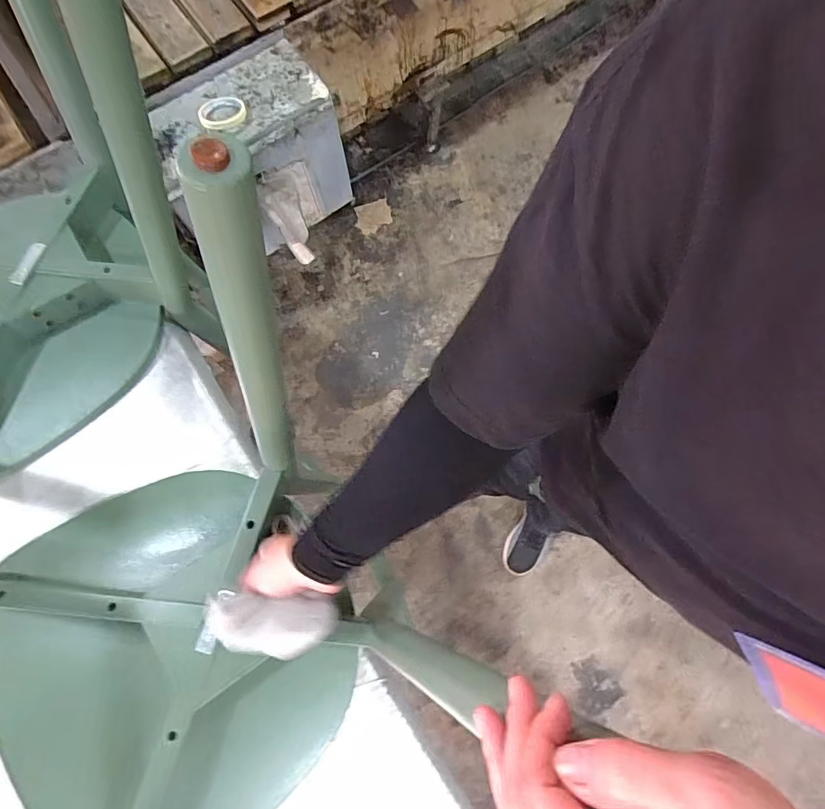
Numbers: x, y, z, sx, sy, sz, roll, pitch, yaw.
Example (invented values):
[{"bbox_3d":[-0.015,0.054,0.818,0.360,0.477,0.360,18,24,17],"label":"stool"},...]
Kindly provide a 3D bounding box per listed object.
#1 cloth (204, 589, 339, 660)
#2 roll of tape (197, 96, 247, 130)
[{"bbox_3d":[-0.138,0.215,0.465,0.123,0.028,0.058,2,75,-5],"label":"cloth"},{"bbox_3d":[-0.390,-0.594,0.964,0.092,0.013,0.091,0,75,-1],"label":"roll of tape"}]

